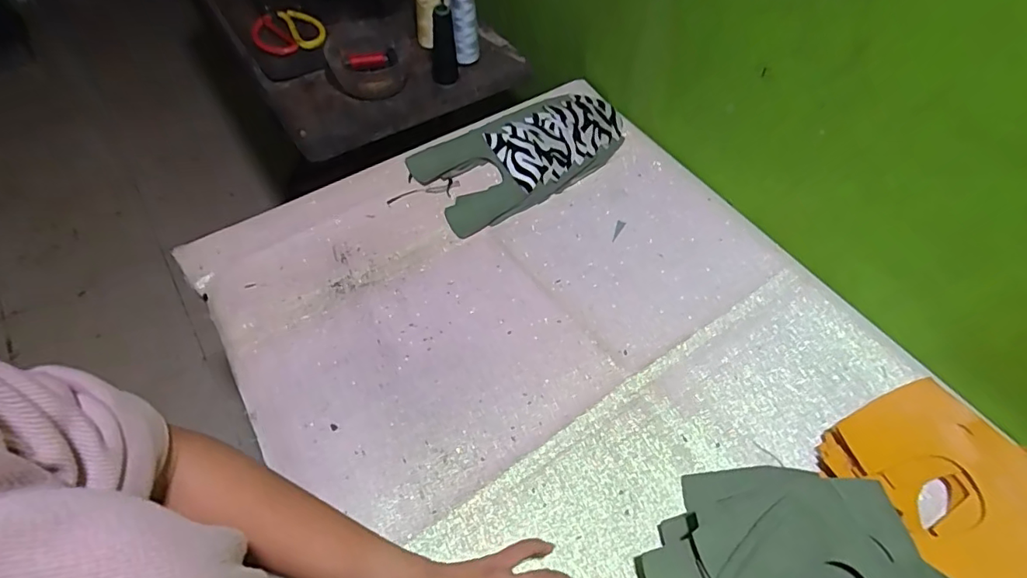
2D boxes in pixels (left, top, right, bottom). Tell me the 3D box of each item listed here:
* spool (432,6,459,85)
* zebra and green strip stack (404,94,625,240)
[{"bbox_3d":[-0.106,-0.367,0.781,0.039,0.121,0.042,1,56,-1],"label":"spool"},{"bbox_3d":[0.021,-0.186,0.717,0.299,0.029,0.143,-28,61,-19],"label":"zebra and green strip stack"}]

